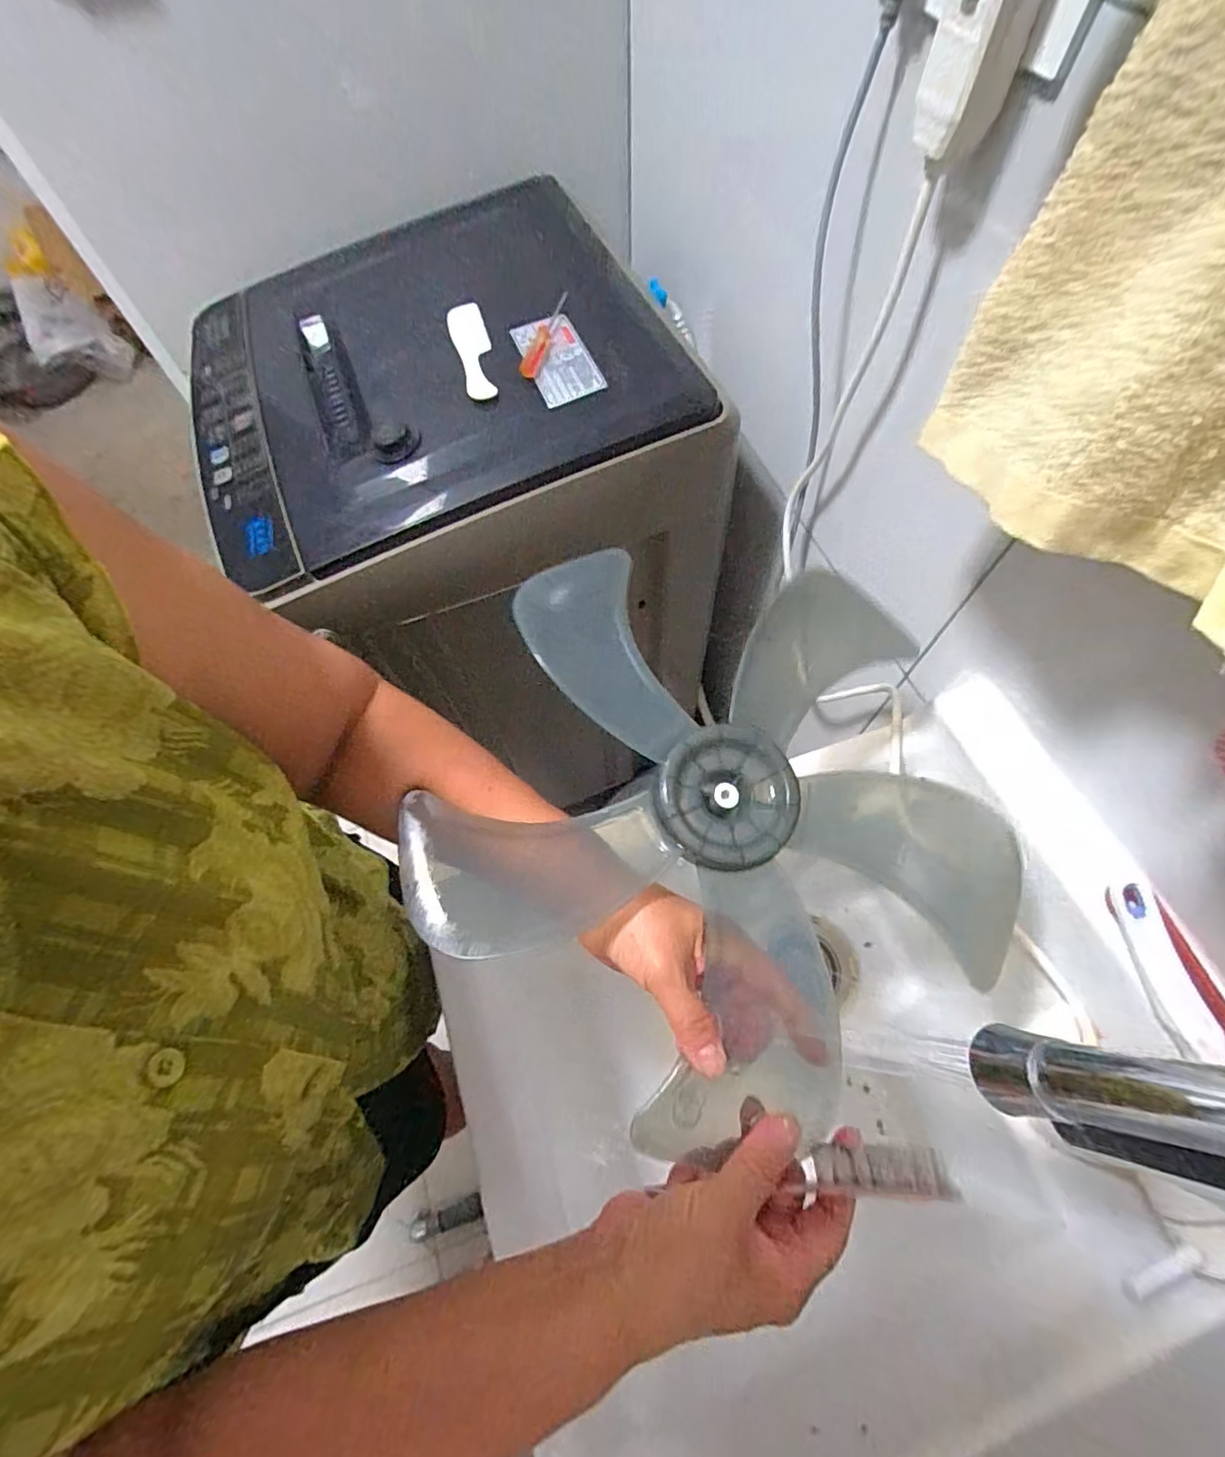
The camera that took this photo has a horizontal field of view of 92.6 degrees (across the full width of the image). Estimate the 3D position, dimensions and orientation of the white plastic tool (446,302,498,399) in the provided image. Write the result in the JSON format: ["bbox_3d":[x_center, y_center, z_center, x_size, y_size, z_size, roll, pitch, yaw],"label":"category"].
[{"bbox_3d":[-0.142,-0.384,0.595,0.037,0.014,0.140,-14,64,-4],"label":"white plastic tool"}]

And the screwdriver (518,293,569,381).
[{"bbox_3d":[-0.071,-0.401,0.593,0.022,0.014,0.119,14,65,9],"label":"screwdriver"}]

